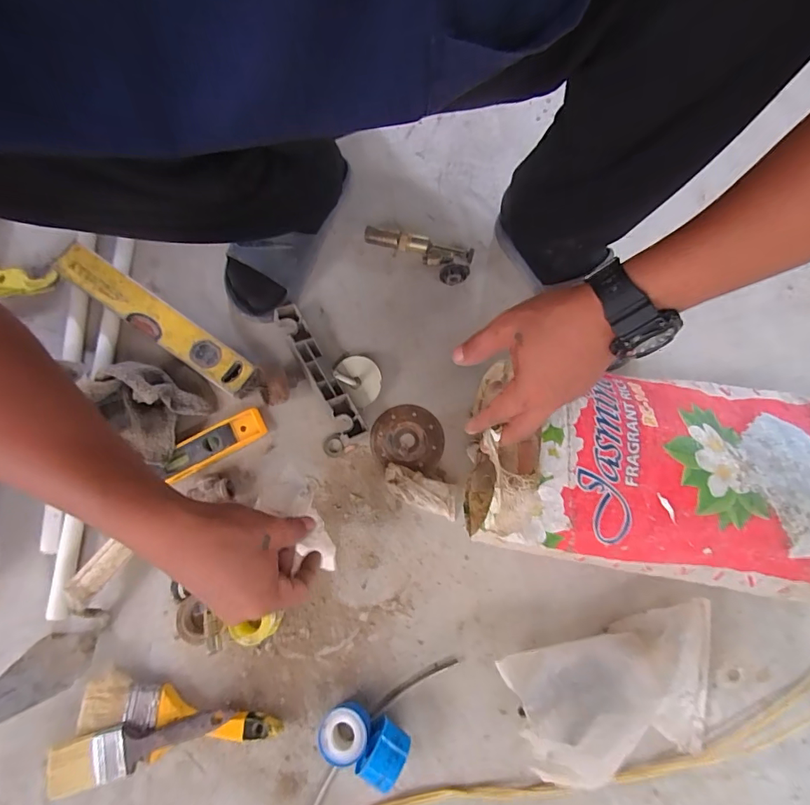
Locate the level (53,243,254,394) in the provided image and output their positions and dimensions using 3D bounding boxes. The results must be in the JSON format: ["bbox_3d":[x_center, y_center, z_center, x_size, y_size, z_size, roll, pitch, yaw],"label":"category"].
[{"bbox_3d":[-0.321,-0.108,0.569,0.281,0.030,0.050,32,79,7],"label":"level"}]

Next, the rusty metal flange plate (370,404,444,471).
[{"bbox_3d":[0.003,0.043,0.555,0.088,0.007,0.077,7,78,1],"label":"rusty metal flange plate"}]

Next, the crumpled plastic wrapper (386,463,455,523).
[{"bbox_3d":[0.020,0.106,0.535,0.095,0.015,0.037,22,78,5],"label":"crumpled plastic wrapper"}]

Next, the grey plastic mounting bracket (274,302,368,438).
[{"bbox_3d":[-0.108,-0.043,0.554,0.032,0.029,0.194,-32,80,-7],"label":"grey plastic mounting bracket"}]

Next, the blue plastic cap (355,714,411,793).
[{"bbox_3d":[-0.021,0.361,0.461,0.041,0.056,0.052,27,79,6],"label":"blue plastic cap"}]

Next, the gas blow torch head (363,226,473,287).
[{"bbox_3d":[0.016,-0.204,0.602,0.148,0.028,0.061,16,78,3],"label":"gas blow torch head"}]

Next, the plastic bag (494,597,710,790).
[{"bbox_3d":[0.229,0.309,0.453,0.232,0.081,0.140,-14,78,-3],"label":"plastic bag"}]

